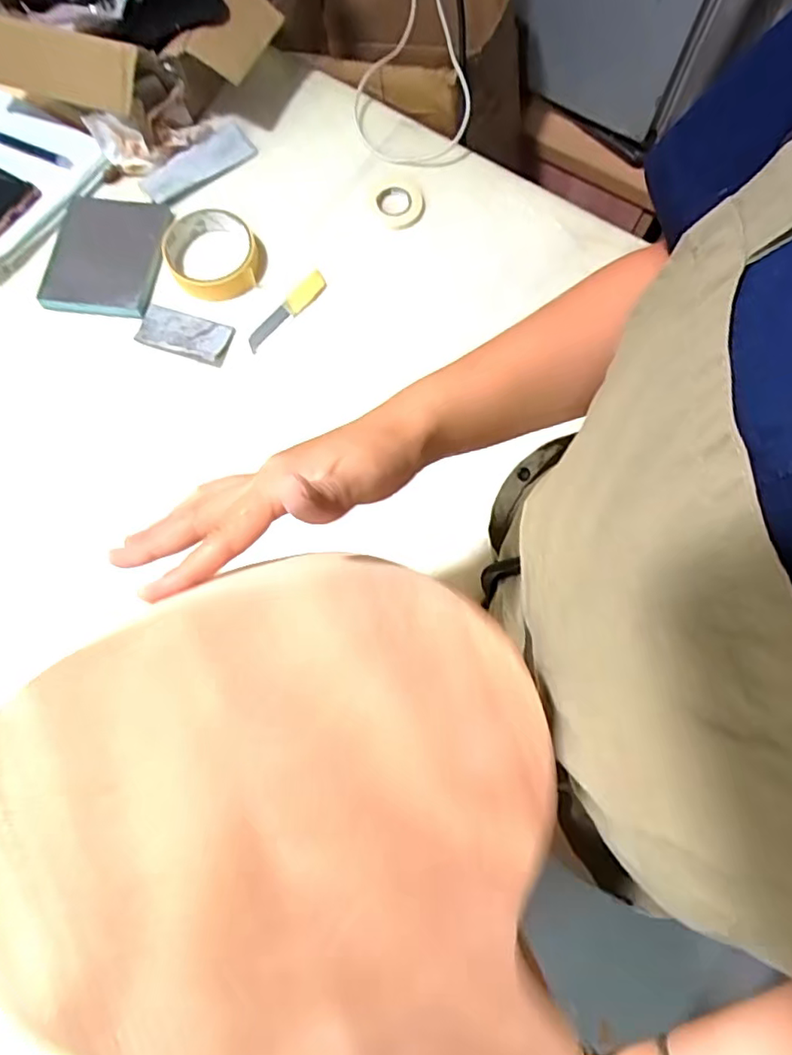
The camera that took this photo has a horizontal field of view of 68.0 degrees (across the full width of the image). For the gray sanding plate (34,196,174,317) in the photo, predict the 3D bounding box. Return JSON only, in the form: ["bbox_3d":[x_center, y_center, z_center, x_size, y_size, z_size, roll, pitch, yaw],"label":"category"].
[{"bbox_3d":[-0.273,-0.260,0.554,0.107,0.011,0.120,4,75,2],"label":"gray sanding plate"}]

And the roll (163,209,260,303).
[{"bbox_3d":[-0.172,-0.259,0.549,0.081,0.021,0.082,0,75,1],"label":"roll"}]

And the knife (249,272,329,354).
[{"bbox_3d":[-0.104,-0.205,0.551,0.025,0.006,0.096,43,80,11],"label":"knife"}]

